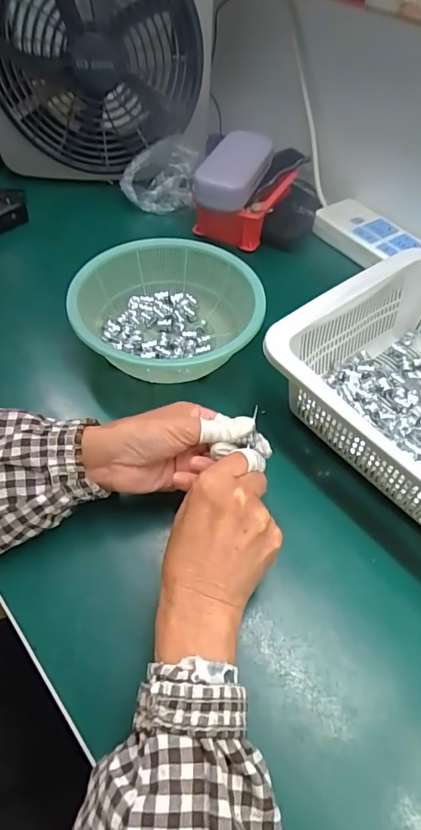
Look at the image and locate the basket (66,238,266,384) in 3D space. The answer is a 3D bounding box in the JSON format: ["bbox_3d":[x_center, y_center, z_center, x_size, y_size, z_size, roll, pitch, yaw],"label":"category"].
[{"bbox_3d":[-0.044,-0.103,0.472,0.181,0.060,0.188,1,53,-3],"label":"basket"}]

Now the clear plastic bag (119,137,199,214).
[{"bbox_3d":[-0.071,-0.329,0.633,0.106,0.090,0.053,28,56,17],"label":"clear plastic bag"}]

